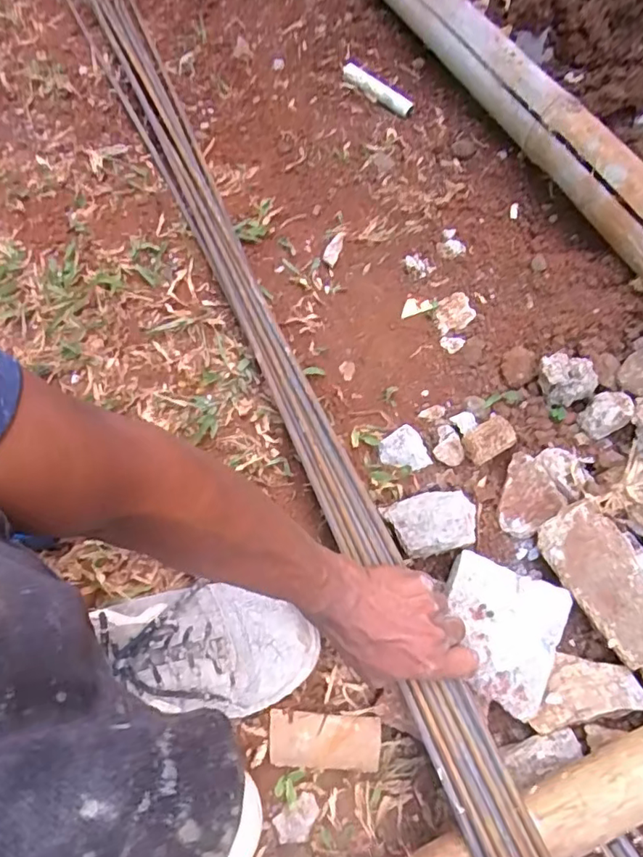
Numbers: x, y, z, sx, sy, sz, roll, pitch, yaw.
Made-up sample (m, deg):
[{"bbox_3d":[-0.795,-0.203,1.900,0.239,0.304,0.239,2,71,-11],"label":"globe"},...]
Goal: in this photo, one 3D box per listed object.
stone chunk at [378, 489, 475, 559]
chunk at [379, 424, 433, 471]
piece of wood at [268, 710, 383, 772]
[{"bbox_3d":[0.103,0.085,0.506,0.082,0.030,0.054,-15,68,2],"label":"stone chunk"},{"bbox_3d":[0.082,0.020,0.553,0.049,0.016,0.045,-2,69,6],"label":"chunk"},{"bbox_3d":[0.002,0.261,0.459,0.090,0.009,0.043,6,86,-2],"label":"piece of wood"}]

